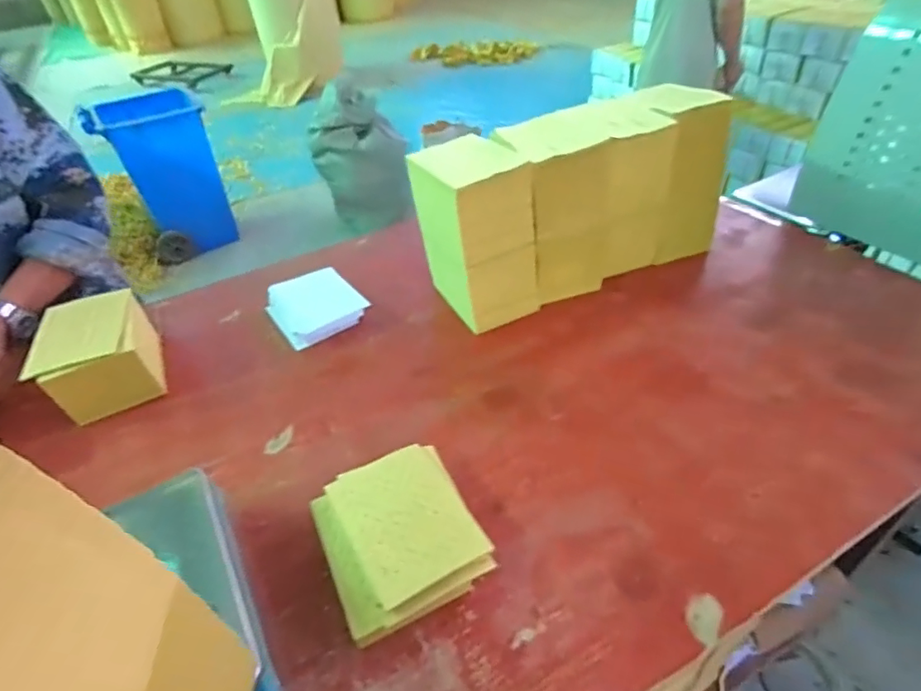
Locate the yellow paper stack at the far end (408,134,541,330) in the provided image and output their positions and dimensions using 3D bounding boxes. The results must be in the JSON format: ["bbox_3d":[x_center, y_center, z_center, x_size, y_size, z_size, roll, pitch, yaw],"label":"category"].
[{"bbox_3d":[0.021,-0.171,0.799,0.132,0.234,0.182,-21,45,-17],"label":"yellow paper stack at the far end"}]

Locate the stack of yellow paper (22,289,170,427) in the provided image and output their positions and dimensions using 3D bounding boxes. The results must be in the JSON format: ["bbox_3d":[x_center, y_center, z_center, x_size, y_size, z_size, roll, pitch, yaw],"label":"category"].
[{"bbox_3d":[-0.523,0.020,0.755,0.135,0.121,0.171,-20,44,-15],"label":"stack of yellow paper"}]

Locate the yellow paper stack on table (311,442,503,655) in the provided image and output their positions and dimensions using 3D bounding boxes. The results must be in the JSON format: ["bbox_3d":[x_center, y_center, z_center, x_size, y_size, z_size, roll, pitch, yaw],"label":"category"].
[{"bbox_3d":[-0.066,0.198,0.540,0.147,0.044,0.169,-21,45,-17],"label":"yellow paper stack on table"}]

